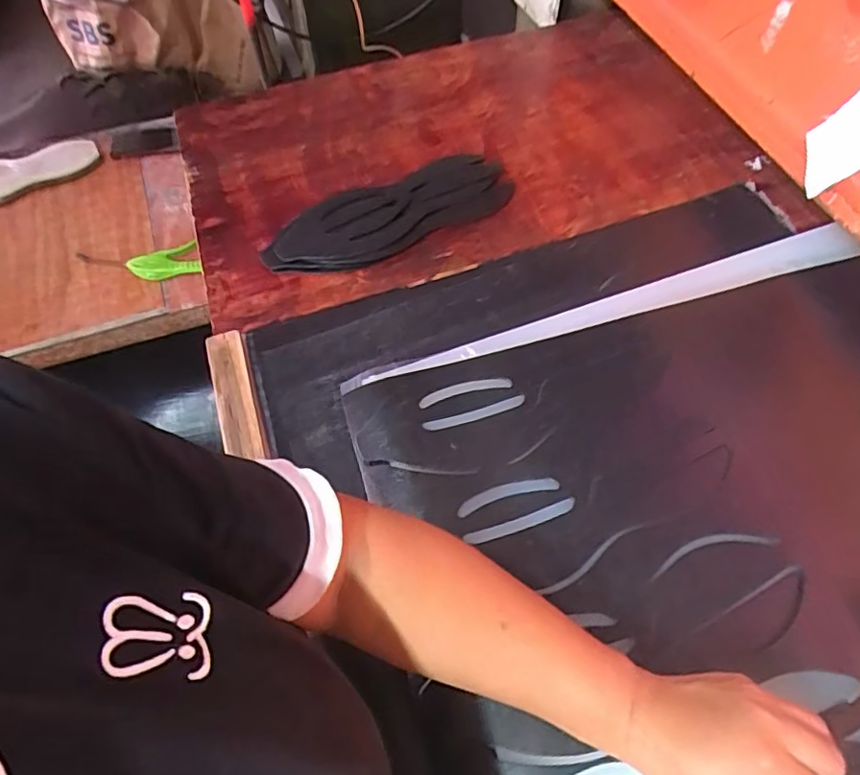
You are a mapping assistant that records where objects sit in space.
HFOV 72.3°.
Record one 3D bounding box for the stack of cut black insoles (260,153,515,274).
[{"bbox_3d":[-0.045,-0.196,0.665,0.287,0.018,0.104,-23,63,-15],"label":"stack of cut black insoles"}]

